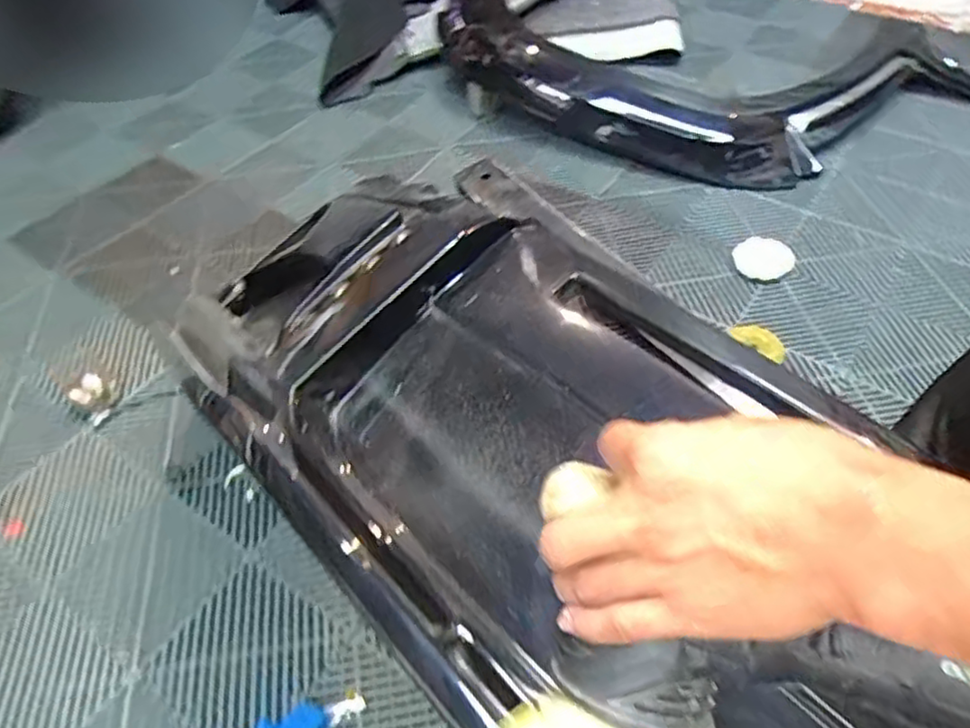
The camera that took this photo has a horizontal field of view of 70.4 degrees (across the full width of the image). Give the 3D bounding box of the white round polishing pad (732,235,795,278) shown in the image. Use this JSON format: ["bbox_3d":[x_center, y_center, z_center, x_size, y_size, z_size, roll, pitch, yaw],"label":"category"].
[{"bbox_3d":[0.540,-0.206,1.328,0.119,0.012,0.089,-4,70,-5],"label":"white round polishing pad"}]

